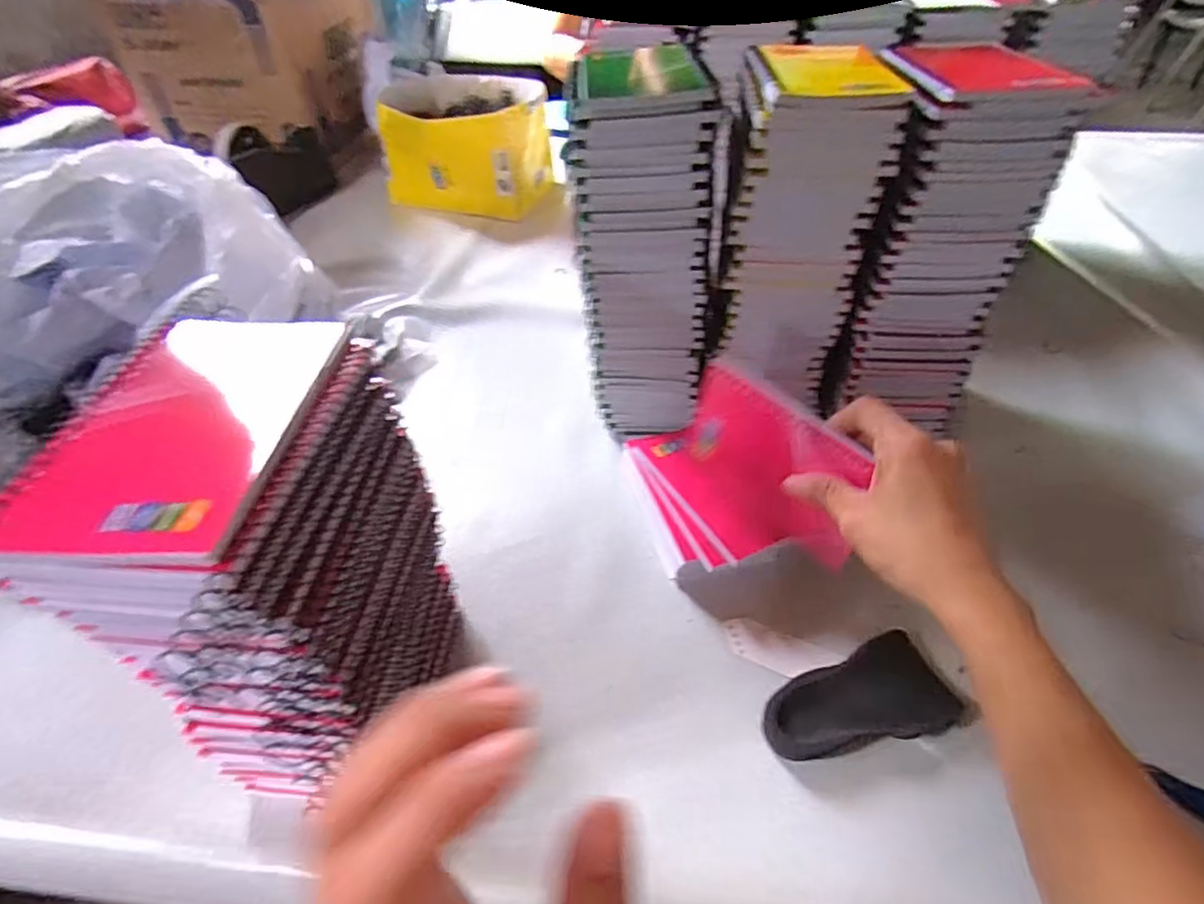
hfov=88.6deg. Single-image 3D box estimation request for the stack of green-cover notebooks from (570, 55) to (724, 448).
[{"bbox_3d":[0.033,-0.150,0.490,0.094,0.277,0.092,1,45,3],"label":"stack of green-cover notebooks"}]

